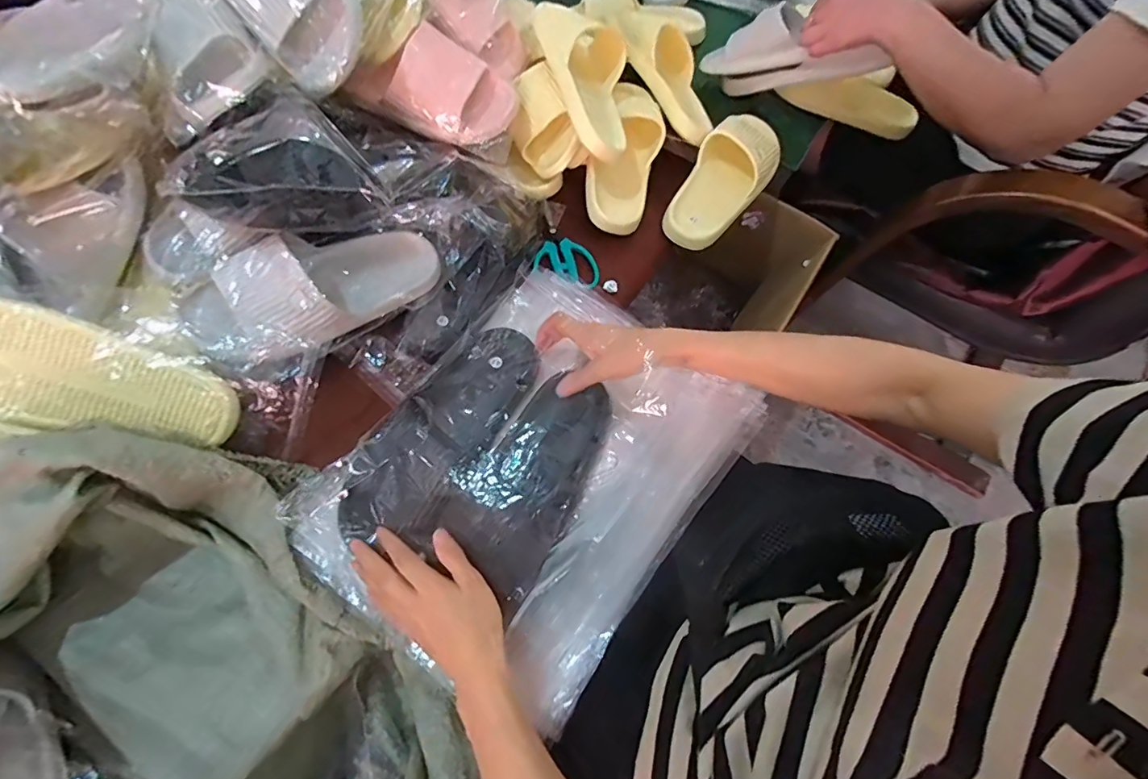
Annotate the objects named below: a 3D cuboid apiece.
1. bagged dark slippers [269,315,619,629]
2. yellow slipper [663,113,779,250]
[{"bbox_3d":[-0.101,0.072,0.490,0.237,0.070,0.318,30,69,9],"label":"bagged dark slippers"},{"bbox_3d":[0.211,-0.299,0.679,0.102,0.070,0.235,36,82,12],"label":"yellow slipper"}]

